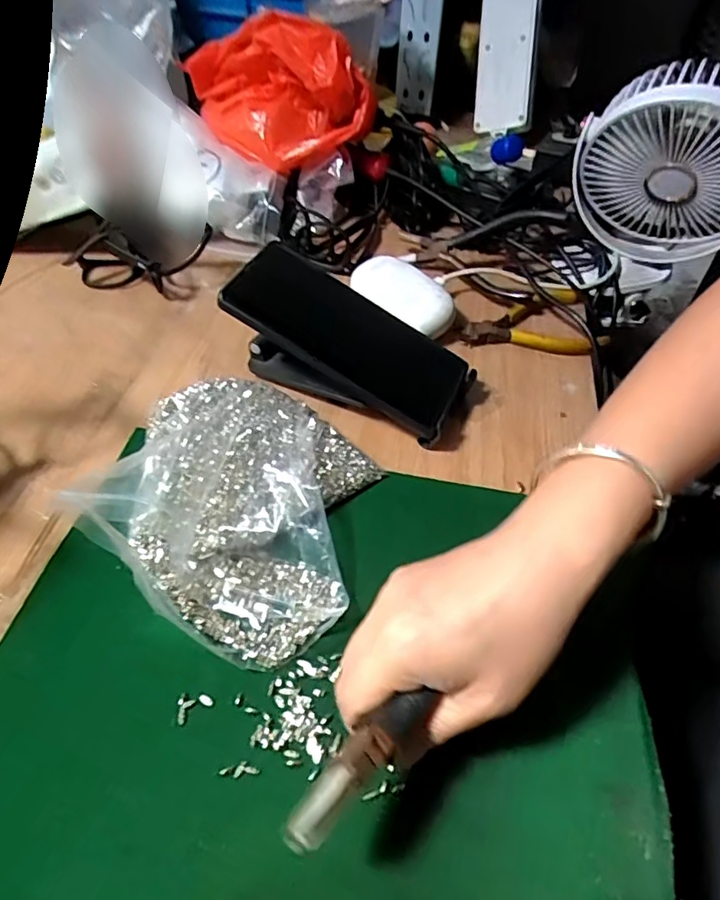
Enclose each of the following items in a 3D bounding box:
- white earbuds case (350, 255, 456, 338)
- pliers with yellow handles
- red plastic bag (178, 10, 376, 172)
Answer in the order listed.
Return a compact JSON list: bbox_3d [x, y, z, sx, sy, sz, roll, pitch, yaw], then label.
[{"bbox_3d":[0.036,-0.123,0.462,0.037,0.035,0.092,-33,57,-27],"label":"white earbuds case"},{"bbox_3d":[0.137,-0.100,0.464,0.113,0.013,0.070,-12,50,-12],"label":"pliers with yellow handles"},{"bbox_3d":[-0.080,-0.336,0.535,0.096,0.109,0.174,-35,58,-28],"label":"red plastic bag"}]

